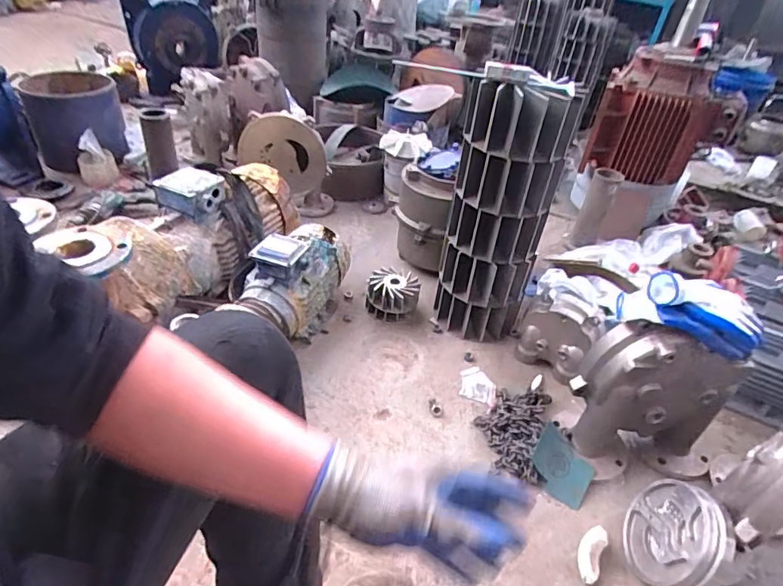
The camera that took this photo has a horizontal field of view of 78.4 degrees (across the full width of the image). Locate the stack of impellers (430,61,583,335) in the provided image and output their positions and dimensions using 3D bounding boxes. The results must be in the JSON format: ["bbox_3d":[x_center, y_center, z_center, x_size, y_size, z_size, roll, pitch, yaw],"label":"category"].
[{"bbox_3d":[0.249,-0.178,1.155,0.229,0.629,0.189,16,41,10],"label":"stack of impellers"}]

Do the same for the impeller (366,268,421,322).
[{"bbox_3d":[0.000,0.004,1.305,0.145,0.101,0.114,8,40,1],"label":"impeller"}]

